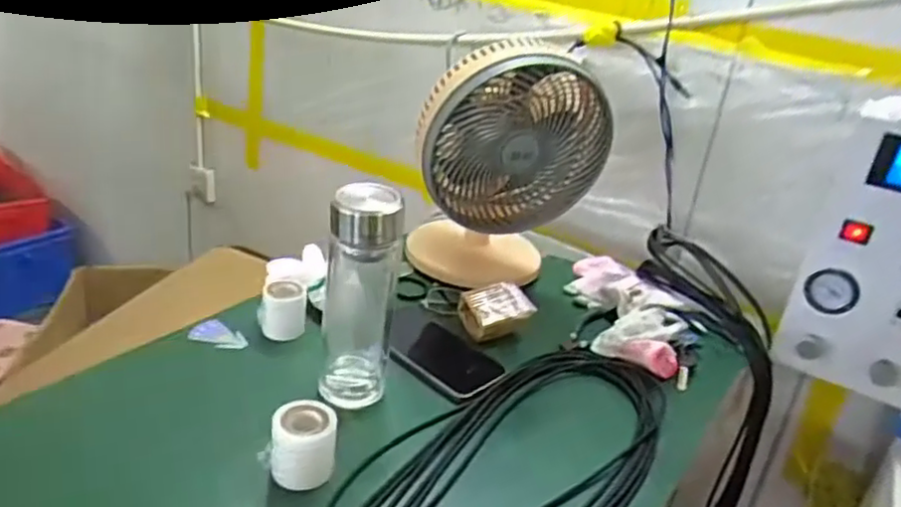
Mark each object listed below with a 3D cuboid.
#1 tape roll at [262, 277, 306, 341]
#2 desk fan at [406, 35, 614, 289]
[{"bbox_3d":[-0.183,0.062,0.755,0.050,0.050,0.042,2,25,-10],"label":"tape roll"},{"bbox_3d":[0.069,-0.102,0.863,0.218,0.298,0.176,5,25,-6],"label":"desk fan"}]

